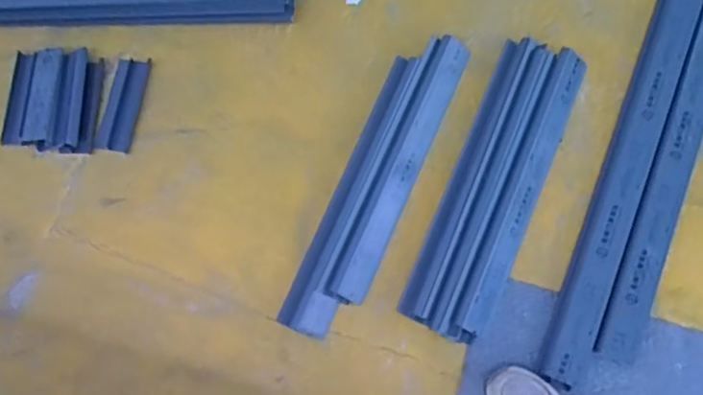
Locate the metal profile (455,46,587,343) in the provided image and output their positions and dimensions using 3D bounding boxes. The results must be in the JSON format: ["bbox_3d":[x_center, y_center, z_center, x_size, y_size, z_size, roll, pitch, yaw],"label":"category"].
[{"bbox_3d":[0.350,-0.010,1.285,0.075,0.037,0.623,22,79,4],"label":"metal profile"}]

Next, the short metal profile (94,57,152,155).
[{"bbox_3d":[-0.472,-0.192,1.320,0.067,0.019,0.196,11,79,2],"label":"short metal profile"}]

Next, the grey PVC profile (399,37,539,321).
[{"bbox_3d":[0.238,-0.054,1.268,0.068,0.044,0.623,23,80,4],"label":"grey PVC profile"}]

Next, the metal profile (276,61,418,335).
[{"bbox_3d":[0.009,-0.006,1.276,0.091,0.050,0.575,21,75,6],"label":"metal profile"}]

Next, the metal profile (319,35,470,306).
[{"bbox_3d":[0.097,-0.067,1.281,0.088,0.032,0.579,24,80,4],"label":"metal profile"}]

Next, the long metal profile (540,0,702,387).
[{"bbox_3d":[0.602,-0.189,1.292,0.086,0.032,1.149,21,79,4],"label":"long metal profile"}]

